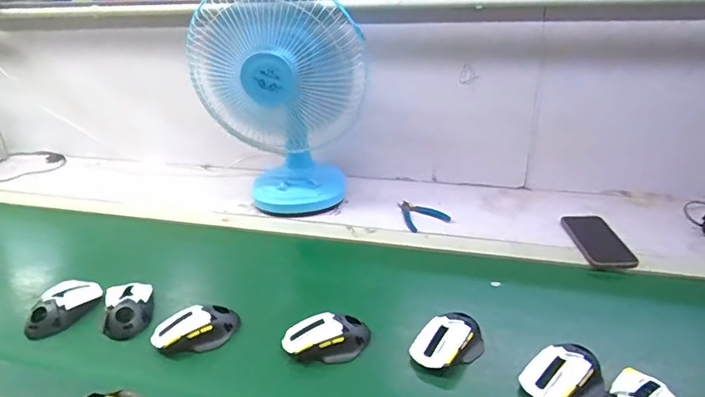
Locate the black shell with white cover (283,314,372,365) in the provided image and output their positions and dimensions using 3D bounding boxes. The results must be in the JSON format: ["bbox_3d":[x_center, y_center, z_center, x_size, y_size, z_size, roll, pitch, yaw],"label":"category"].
[{"bbox_3d":[-0.036,0.194,0.696,0.115,0.040,0.060,-3,27,2],"label":"black shell with white cover"}]

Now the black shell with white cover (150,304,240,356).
[{"bbox_3d":[-0.224,0.186,0.724,0.120,0.037,0.059,-10,28,-12],"label":"black shell with white cover"}]

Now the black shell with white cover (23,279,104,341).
[{"bbox_3d":[-0.447,0.163,0.778,0.076,0.039,0.116,21,36,39],"label":"black shell with white cover"}]

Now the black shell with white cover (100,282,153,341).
[{"bbox_3d":[-0.342,0.167,0.768,0.069,0.044,0.096,-10,28,-13],"label":"black shell with white cover"}]

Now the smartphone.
[{"bbox_3d":[0.438,0.071,0.907,0.079,0.013,0.178,-2,27,3],"label":"smartphone"}]

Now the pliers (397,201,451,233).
[{"bbox_3d":[0.134,0.028,1.026,0.085,0.013,0.110,-15,29,-21],"label":"pliers"}]

